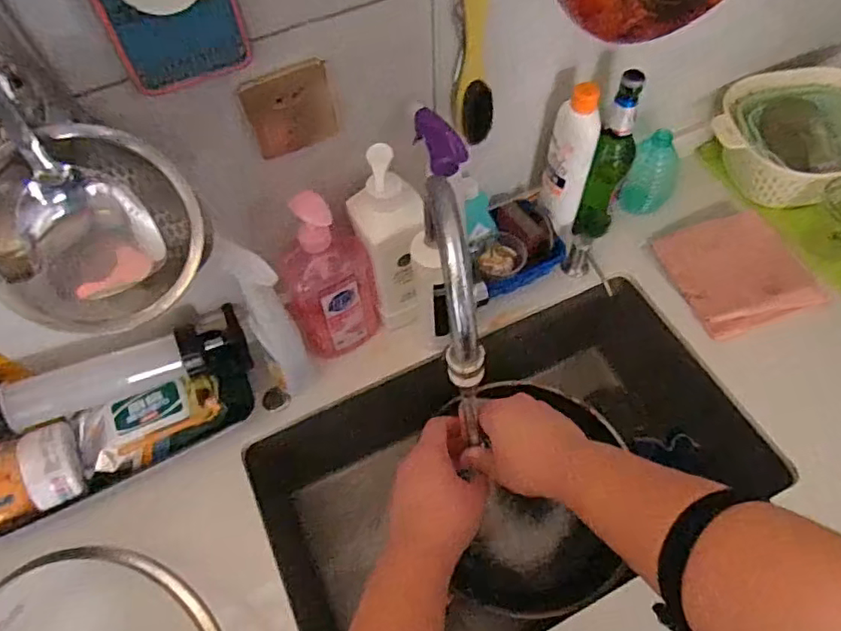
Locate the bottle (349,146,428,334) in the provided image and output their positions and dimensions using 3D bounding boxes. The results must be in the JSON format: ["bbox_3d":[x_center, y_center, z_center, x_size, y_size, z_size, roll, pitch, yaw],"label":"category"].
[{"bbox_3d":[-0.034,-0.078,0.703,0.077,0.266,0.063,-11,59,-4],"label":"bottle"}]

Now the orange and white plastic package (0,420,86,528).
[{"bbox_3d":[-0.452,0.185,0.647,0.129,0.069,0.085,-29,62,-14],"label":"orange and white plastic package"}]

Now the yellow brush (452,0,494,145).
[{"bbox_3d":[0.056,-0.264,0.608,0.032,0.182,0.034,-23,60,-11],"label":"yellow brush"}]

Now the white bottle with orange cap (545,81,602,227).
[{"bbox_3d":[0.195,-0.204,0.759,0.054,0.214,0.047,10,60,9],"label":"white bottle with orange cap"}]

